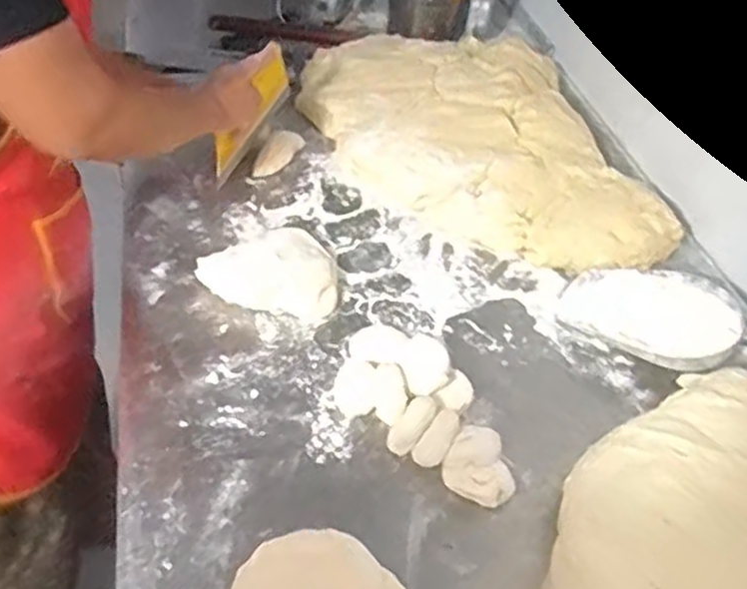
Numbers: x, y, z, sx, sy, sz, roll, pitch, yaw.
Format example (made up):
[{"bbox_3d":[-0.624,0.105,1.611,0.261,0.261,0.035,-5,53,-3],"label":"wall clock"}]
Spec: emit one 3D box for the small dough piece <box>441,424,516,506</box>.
[{"bbox_3d":[0.108,0.171,0.740,0.069,0.035,0.065,3,44,-3],"label":"small dough piece"}]

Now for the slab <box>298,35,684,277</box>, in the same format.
[{"bbox_3d":[0.142,-0.243,1.127,0.435,0.088,0.587,-7,46,-12],"label":"slab"}]

